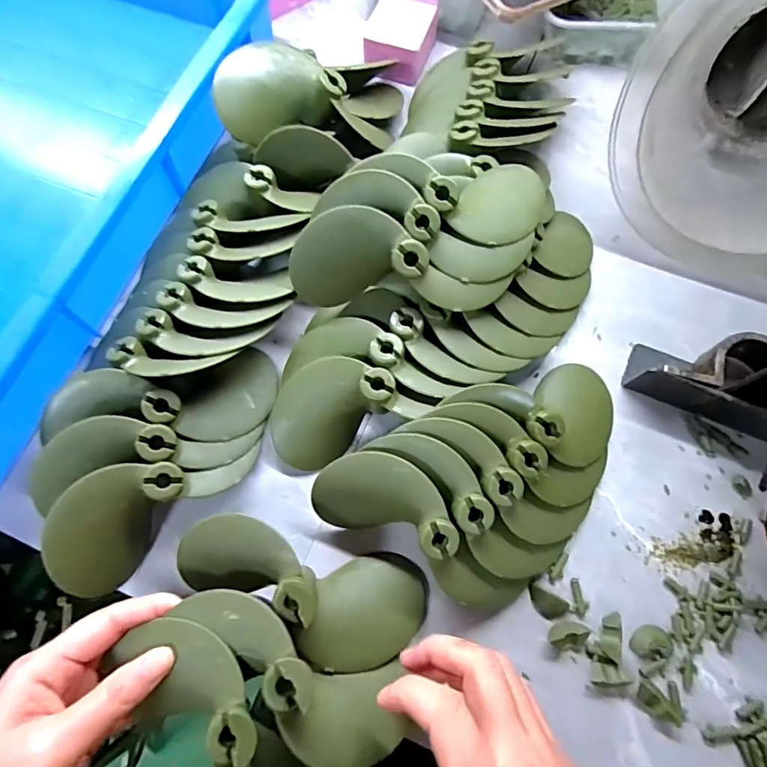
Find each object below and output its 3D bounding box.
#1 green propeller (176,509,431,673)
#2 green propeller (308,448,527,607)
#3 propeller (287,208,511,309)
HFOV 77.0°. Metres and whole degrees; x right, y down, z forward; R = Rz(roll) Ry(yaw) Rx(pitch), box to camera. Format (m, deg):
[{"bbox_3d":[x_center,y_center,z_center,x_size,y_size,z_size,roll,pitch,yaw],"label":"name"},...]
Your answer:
[{"bbox_3d":[-0.053,0.126,0.292,0.153,0.058,0.062,16,72,5],"label":"green propeller"},{"bbox_3d":[0.026,0.093,0.306,0.144,0.052,0.051,29,74,9],"label":"green propeller"},{"bbox_3d":[0.012,-0.078,0.322,0.148,0.061,0.042,11,72,3],"label":"propeller"}]

